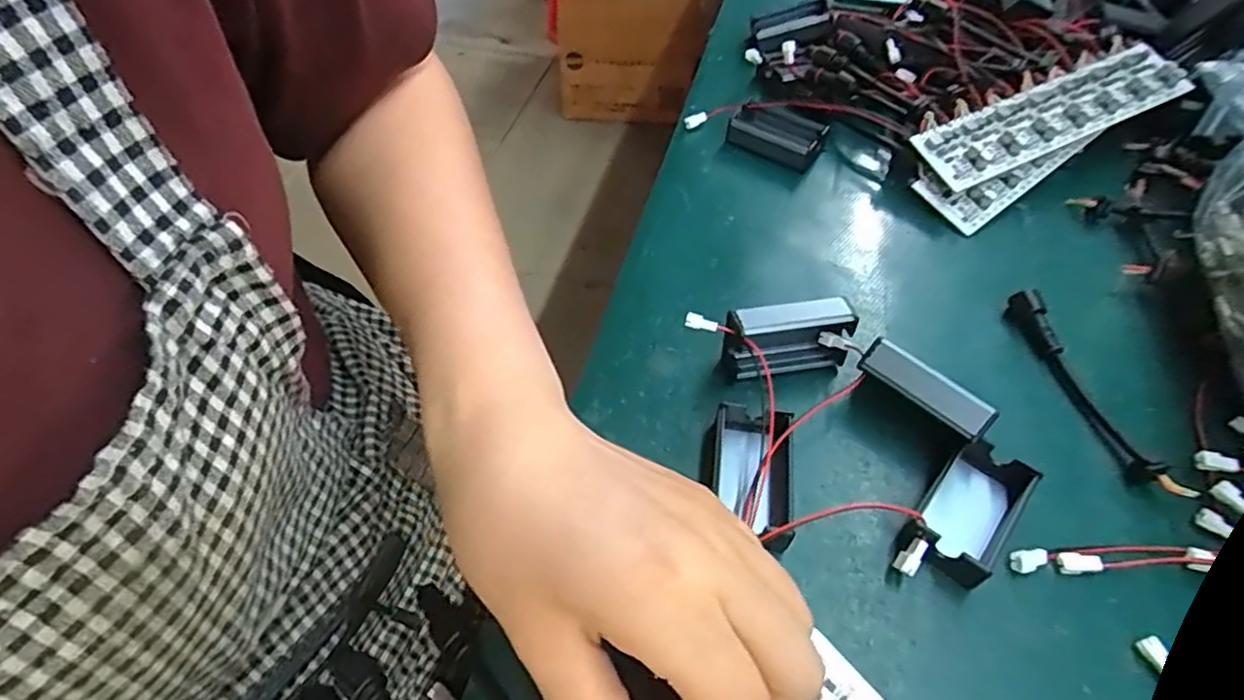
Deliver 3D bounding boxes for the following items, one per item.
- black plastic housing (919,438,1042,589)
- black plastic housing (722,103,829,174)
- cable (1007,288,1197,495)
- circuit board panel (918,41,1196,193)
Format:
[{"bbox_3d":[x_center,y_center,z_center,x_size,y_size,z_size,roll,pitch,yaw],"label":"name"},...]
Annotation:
[{"bbox_3d":[0.132,0.060,0.245,0.031,0.016,0.051,37,59,24],"label":"black plastic housing"},{"bbox_3d":[0.093,-0.128,0.392,0.053,0.020,0.033,26,55,17],"label":"black plastic housing"},{"bbox_3d":[0.202,0.016,0.282,0.012,0.016,0.105,-8,53,-9],"label":"cable"},{"bbox_3d":[0.247,-0.136,0.374,0.165,0.008,0.040,-23,71,-11],"label":"circuit board panel"}]

